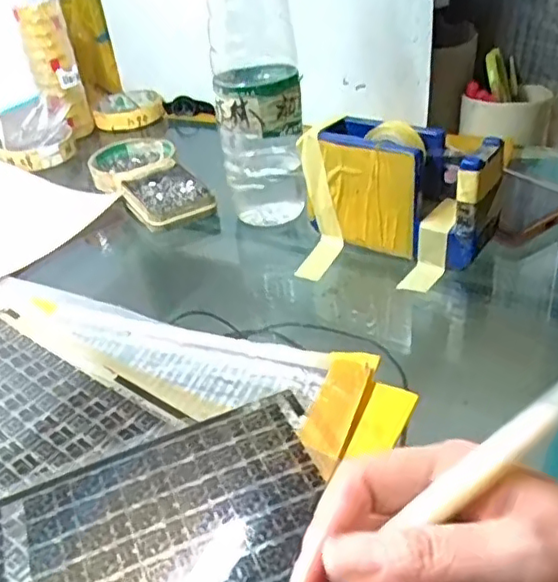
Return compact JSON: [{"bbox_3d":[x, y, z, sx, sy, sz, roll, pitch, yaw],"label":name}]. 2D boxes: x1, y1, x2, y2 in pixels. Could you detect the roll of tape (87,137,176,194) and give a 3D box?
[{"bbox_3d":[-0.143,-0.127,0.614,0.083,0.016,0.091,-21,37,-17],"label":"roll of tape"}]

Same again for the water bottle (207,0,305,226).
[{"bbox_3d":[-0.018,-0.162,0.465,0.065,0.210,0.071,-8,36,0],"label":"water bottle"}]

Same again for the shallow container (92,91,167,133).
[{"bbox_3d":[-0.186,-0.225,0.775,0.083,0.021,0.097,-13,35,-8],"label":"shallow container"}]

